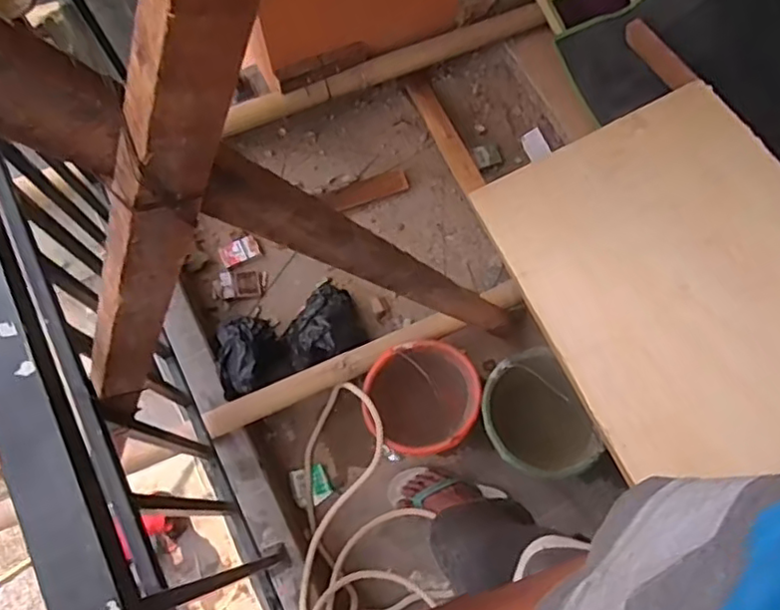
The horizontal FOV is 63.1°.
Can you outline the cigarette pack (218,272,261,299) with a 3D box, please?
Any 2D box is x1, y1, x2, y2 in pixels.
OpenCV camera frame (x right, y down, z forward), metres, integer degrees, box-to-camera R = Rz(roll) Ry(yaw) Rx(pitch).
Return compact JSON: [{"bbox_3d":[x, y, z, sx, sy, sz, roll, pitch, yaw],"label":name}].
[{"bbox_3d":[-0.367,-0.051,1.559,0.093,0.021,0.065,-6,94,-8],"label":"cigarette pack"}]

